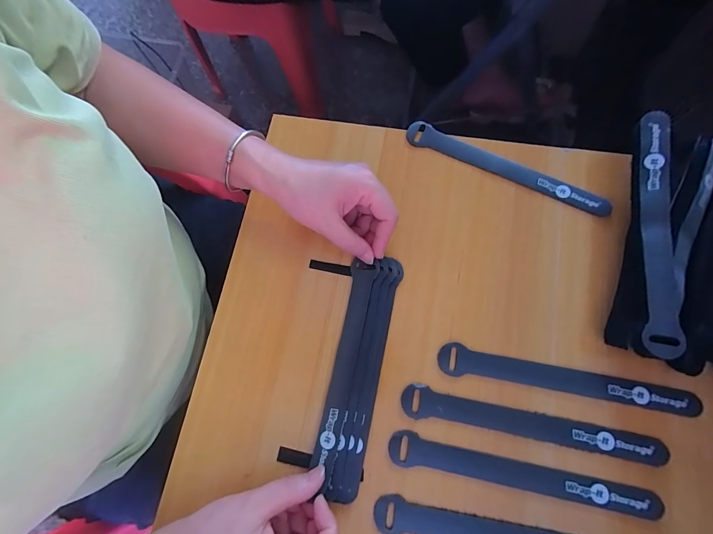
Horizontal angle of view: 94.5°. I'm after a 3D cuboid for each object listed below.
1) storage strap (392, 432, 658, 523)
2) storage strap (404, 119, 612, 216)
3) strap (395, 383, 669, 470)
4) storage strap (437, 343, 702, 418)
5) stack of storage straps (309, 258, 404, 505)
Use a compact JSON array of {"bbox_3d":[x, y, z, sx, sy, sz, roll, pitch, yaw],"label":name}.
[{"bbox_3d":[0.131,0.166,0.261,0.208,0.004,0.022,11,78,4],"label":"storage strap"},{"bbox_3d":[0.147,-0.099,0.325,0.205,0.004,0.026,23,79,10],"label":"storage strap"},{"bbox_3d":[0.142,0.130,0.268,0.207,0.004,0.025,12,78,4],"label":"strap"},{"bbox_3d":[0.176,0.097,0.277,0.209,0.004,0.025,11,78,4],"label":"storage strap"},{"bbox_3d":[0.000,0.088,0.283,0.042,0.012,0.193,11,76,4],"label":"stack of storage straps"}]

